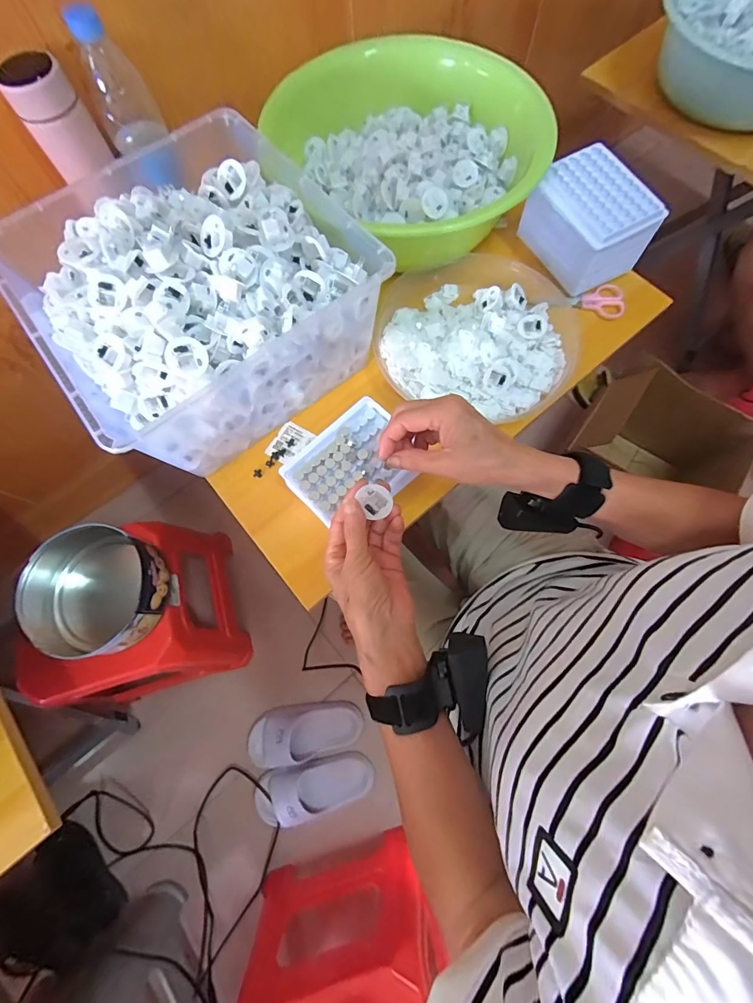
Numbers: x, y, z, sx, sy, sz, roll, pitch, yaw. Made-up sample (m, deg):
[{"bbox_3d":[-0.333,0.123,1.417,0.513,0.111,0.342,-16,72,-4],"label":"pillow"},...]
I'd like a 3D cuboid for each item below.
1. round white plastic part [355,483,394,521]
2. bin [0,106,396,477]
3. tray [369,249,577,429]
[{"bbox_3d":[-0.001,-0.001,0.354,0.026,0.012,0.029,-37,76,-10],"label":"round white plastic part"},{"bbox_3d":[-0.185,-0.214,0.430,0.294,0.150,0.278,-38,76,-10],"label":"bin"},{"bbox_3d":[0.114,-0.194,0.492,0.242,0.038,0.223,0,72,1],"label":"tray"}]

